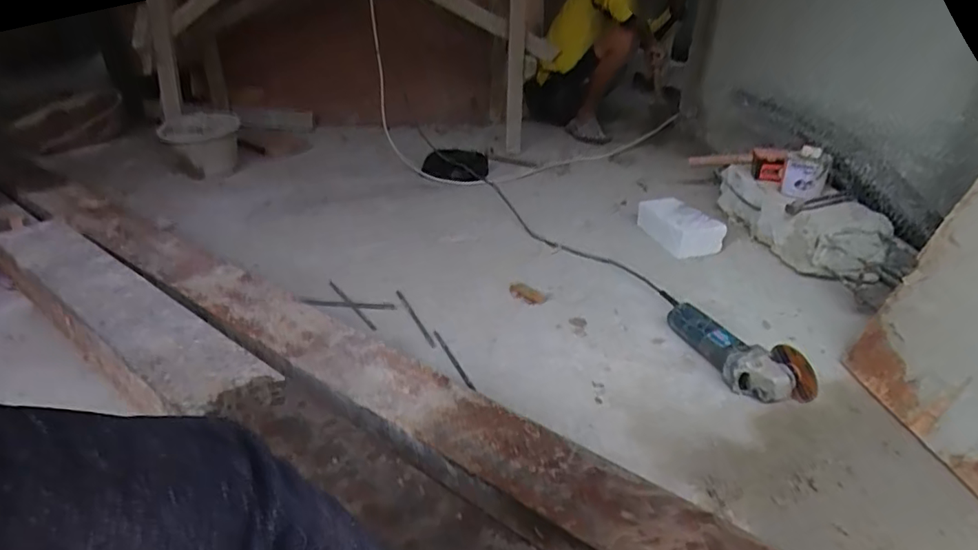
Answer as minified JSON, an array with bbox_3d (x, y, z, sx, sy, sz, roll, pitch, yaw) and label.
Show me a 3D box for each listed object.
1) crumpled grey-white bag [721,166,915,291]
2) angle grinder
[{"bbox_3d":[0.737,-0.150,1.336,0.147,0.174,0.581,-7,30,-10],"label":"crumpled grey-white bag"},{"bbox_3d":[0.408,0.116,0.988,0.094,0.074,0.344,-14,32,-22],"label":"angle grinder"}]

